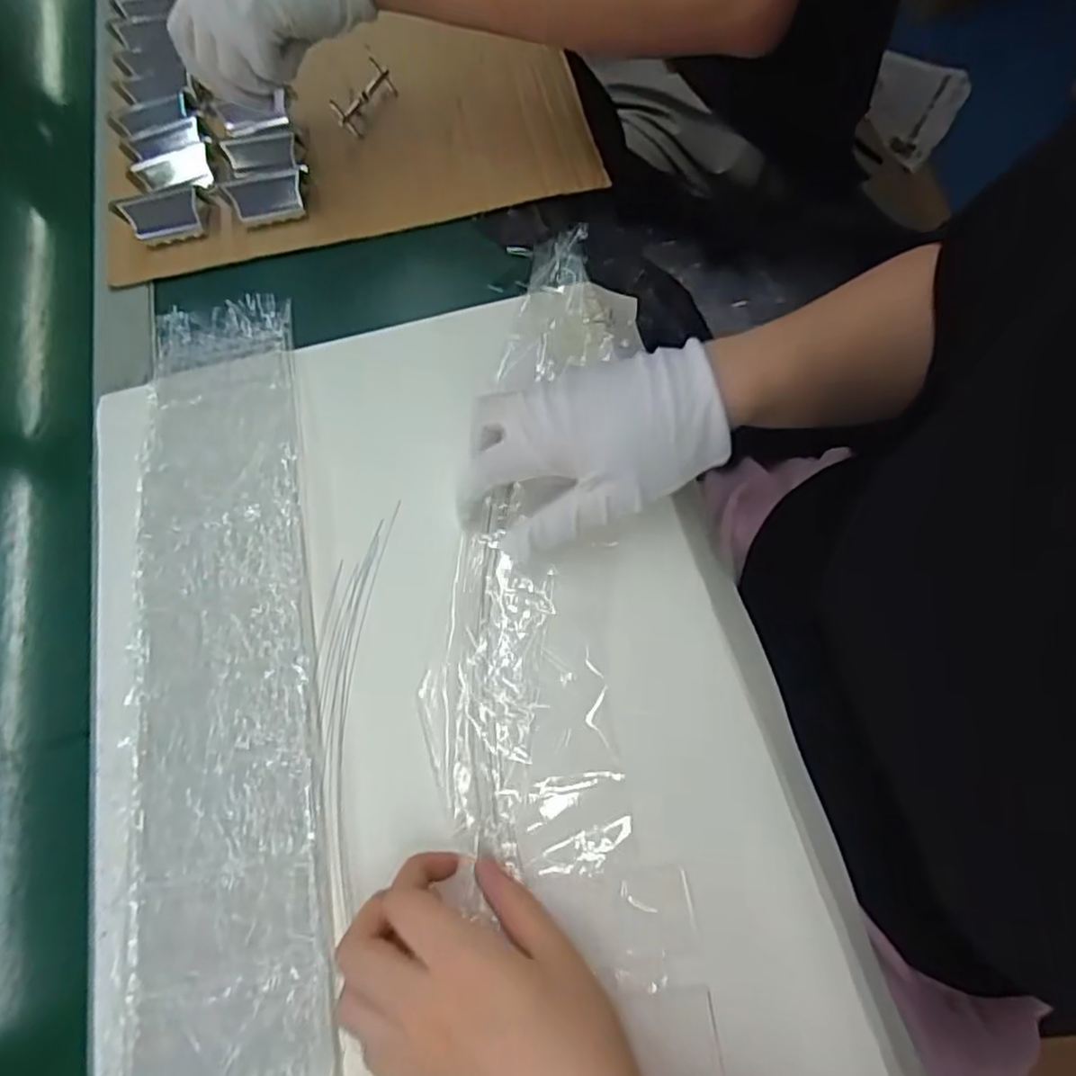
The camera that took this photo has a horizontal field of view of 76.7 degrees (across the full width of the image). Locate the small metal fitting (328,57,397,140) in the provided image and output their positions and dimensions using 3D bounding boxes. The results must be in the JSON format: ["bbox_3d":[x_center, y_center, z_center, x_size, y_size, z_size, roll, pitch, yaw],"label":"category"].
[{"bbox_3d":[-0.129,-0.332,0.510,0.023,0.021,0.075,20,70,11],"label":"small metal fitting"}]

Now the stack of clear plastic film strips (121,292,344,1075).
[{"bbox_3d":[-0.161,0.096,0.349,0.092,0.012,0.571,-12,67,-2],"label":"stack of clear plastic film strips"}]

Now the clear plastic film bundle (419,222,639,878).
[{"bbox_3d":[0.003,-0.023,0.395,0.101,0.025,0.389,3,69,4],"label":"clear plastic film bundle"}]

